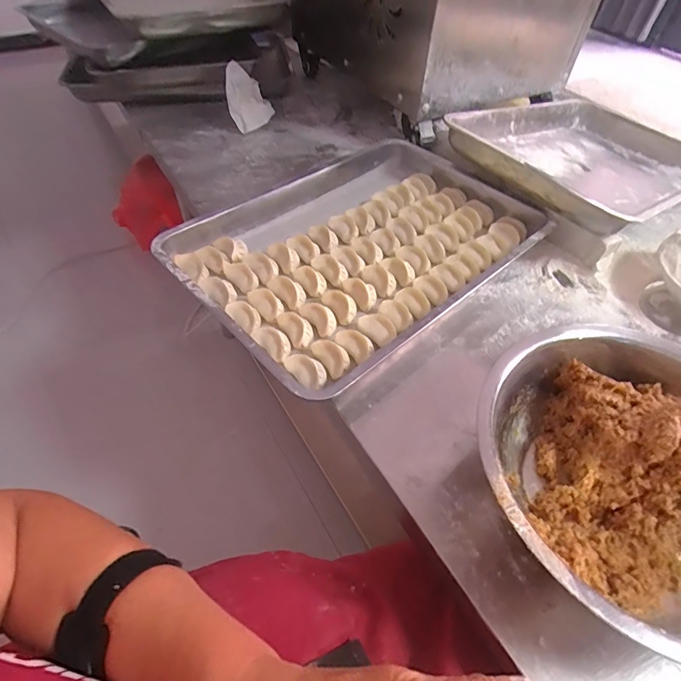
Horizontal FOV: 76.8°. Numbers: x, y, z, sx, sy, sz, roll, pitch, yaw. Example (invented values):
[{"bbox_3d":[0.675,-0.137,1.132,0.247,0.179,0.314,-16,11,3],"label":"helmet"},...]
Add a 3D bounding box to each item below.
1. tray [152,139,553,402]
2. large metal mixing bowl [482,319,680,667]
[{"bbox_3d":[0.044,-0.142,0.621,0.510,0.058,0.337,-35,59,-27],"label":"tray"},{"bbox_3d":[0.268,0.113,0.383,0.290,0.100,0.290,9,50,6],"label":"large metal mixing bowl"}]

